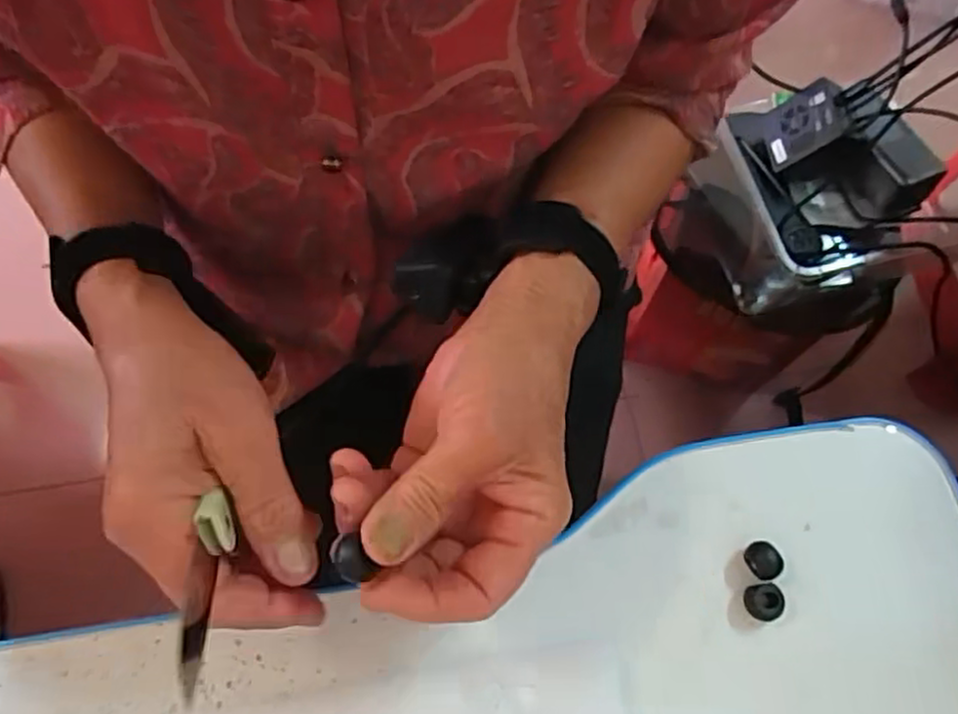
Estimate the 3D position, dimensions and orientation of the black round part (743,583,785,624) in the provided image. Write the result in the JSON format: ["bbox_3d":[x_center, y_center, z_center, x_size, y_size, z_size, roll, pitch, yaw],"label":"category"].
[{"bbox_3d":[0.133,0.115,0.329,0.015,0.011,0.016,0,69,-1],"label":"black round part"}]

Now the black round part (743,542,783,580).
[{"bbox_3d":[0.134,0.097,0.334,0.013,0.014,0.017,-9,69,-4],"label":"black round part"}]

